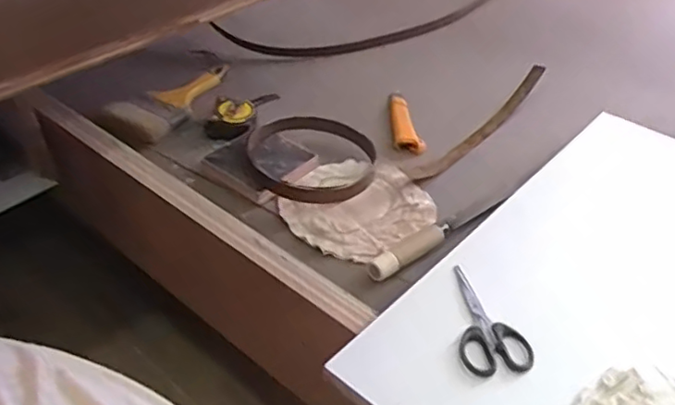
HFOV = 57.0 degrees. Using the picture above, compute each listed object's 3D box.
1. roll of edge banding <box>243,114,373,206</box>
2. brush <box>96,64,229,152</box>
[{"bbox_3d":[-0.031,-0.065,0.833,0.172,0.032,0.173,1,40,-1],"label":"roll of edge banding"},{"bbox_3d":[-0.243,-0.160,0.953,0.096,0.027,0.237,24,45,25],"label":"brush"}]

